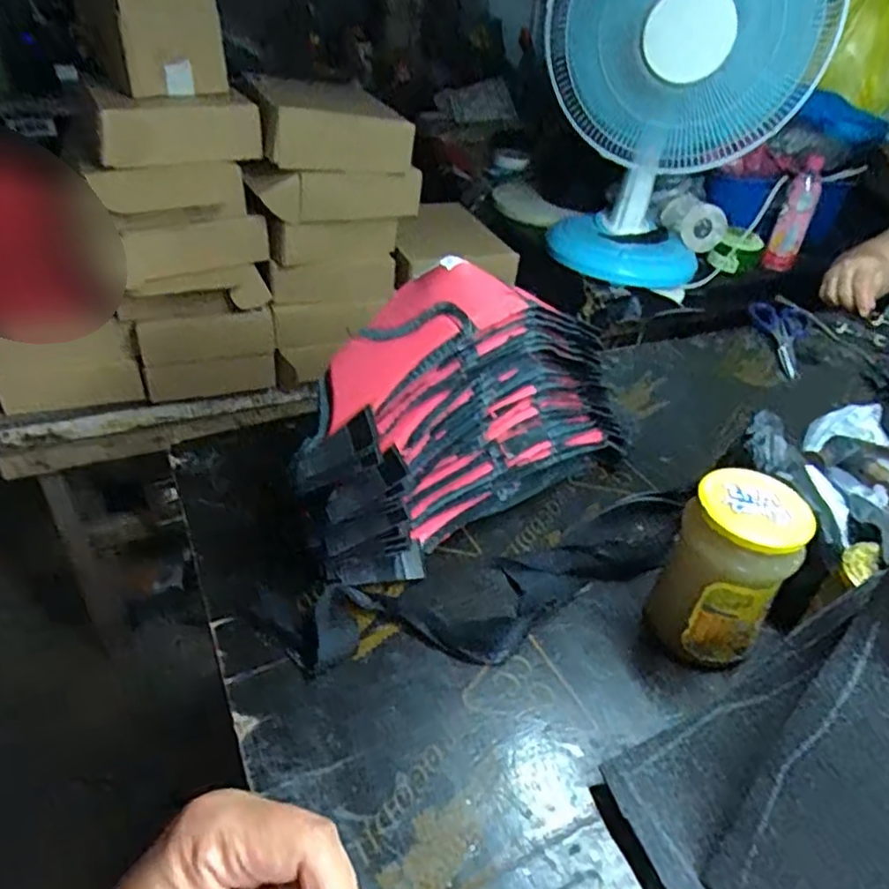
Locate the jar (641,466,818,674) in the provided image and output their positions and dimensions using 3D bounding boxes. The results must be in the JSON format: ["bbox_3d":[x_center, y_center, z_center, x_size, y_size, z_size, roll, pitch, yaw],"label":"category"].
[{"bbox_3d":[0.199,0.093,0.474,0.074,0.131,0.071,3,38,-3],"label":"jar"}]

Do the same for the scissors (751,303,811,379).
[{"bbox_3d":[0.450,-0.148,0.897,0.077,0.007,0.191,18,40,15],"label":"scissors"}]

